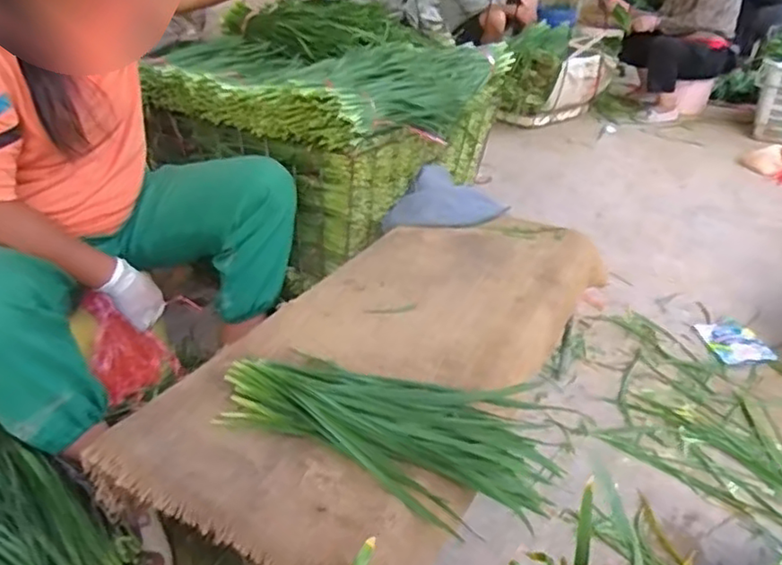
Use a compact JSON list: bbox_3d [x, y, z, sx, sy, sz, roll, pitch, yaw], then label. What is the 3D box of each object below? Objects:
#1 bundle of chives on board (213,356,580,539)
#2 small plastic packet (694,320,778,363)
[{"bbox_3d":[-0.002,0.170,0.774,0.387,0.073,0.170,14,33,23],"label":"bundle of chives on board"},{"bbox_3d":[0.839,0.140,1.561,0.116,0.026,0.171,-1,30,-1],"label":"small plastic packet"}]

